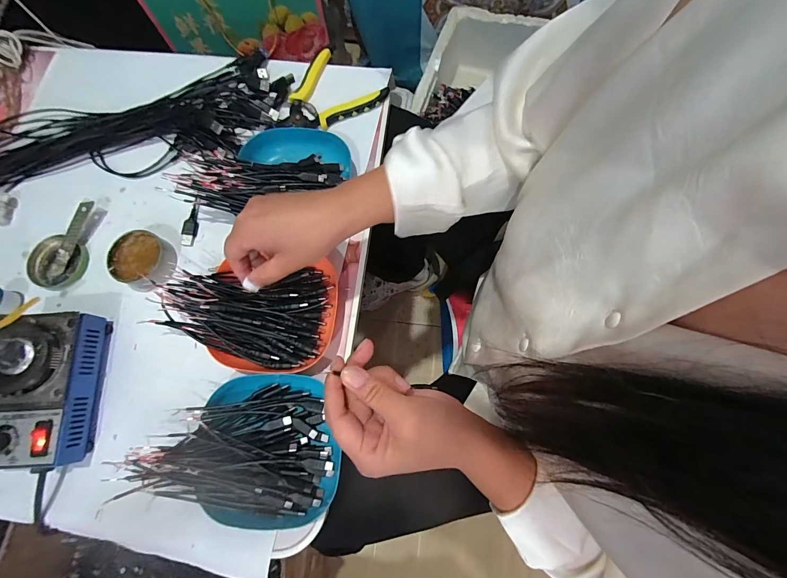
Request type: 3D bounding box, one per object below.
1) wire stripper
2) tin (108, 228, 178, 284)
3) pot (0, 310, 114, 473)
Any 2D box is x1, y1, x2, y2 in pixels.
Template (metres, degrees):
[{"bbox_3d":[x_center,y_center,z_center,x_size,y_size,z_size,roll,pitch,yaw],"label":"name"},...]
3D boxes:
[{"bbox_3d":[-0.089,-0.252,0.473,0.108,0.018,0.125,41,79,10],"label":"wire stripper"},{"bbox_3d":[-0.291,-0.035,0.416,0.071,0.026,0.063,-2,75,0],"label":"tin"},{"bbox_3d":[-0.368,0.102,0.364,0.097,0.055,0.151,-2,75,0],"label":"pot"}]

